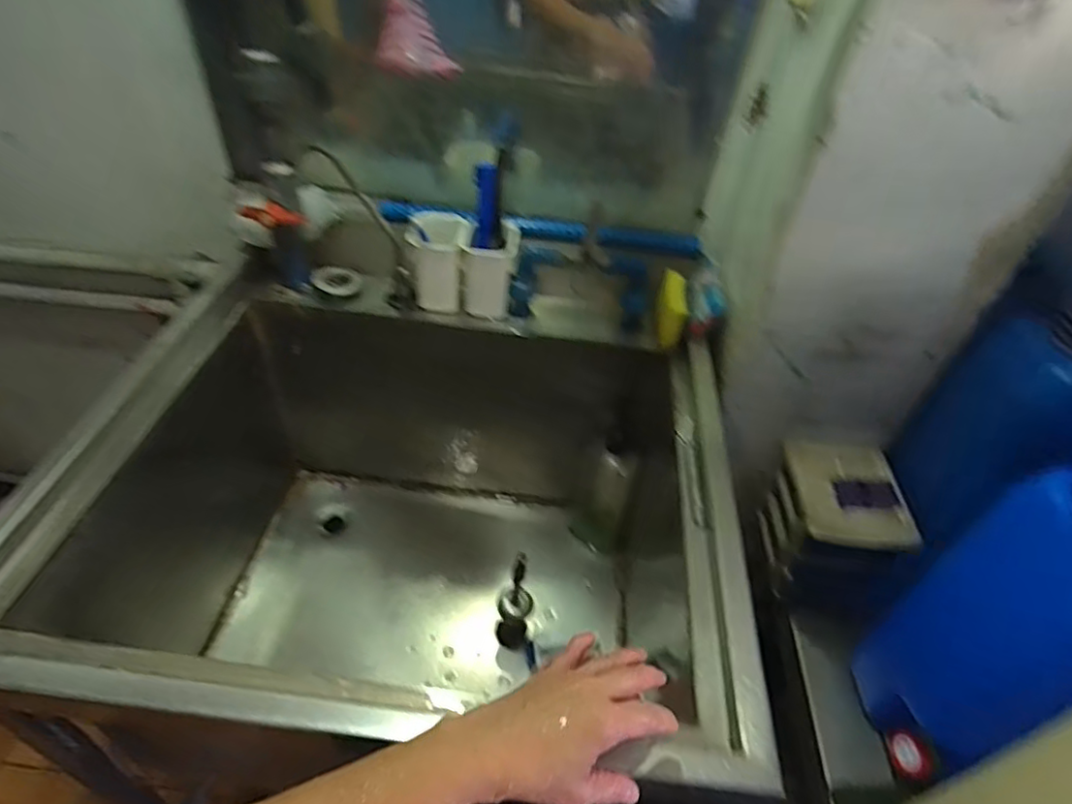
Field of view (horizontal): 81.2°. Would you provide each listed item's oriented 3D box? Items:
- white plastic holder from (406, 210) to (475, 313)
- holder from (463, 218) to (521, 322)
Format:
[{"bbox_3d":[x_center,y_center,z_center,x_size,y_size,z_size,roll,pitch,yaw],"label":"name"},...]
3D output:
[{"bbox_3d":[-0.138,-0.200,0.893,0.076,0.132,0.082,10,44,4],"label":"white plastic holder"},{"bbox_3d":[-0.065,-0.191,0.908,0.074,0.112,0.073,5,44,-1],"label":"holder"}]

